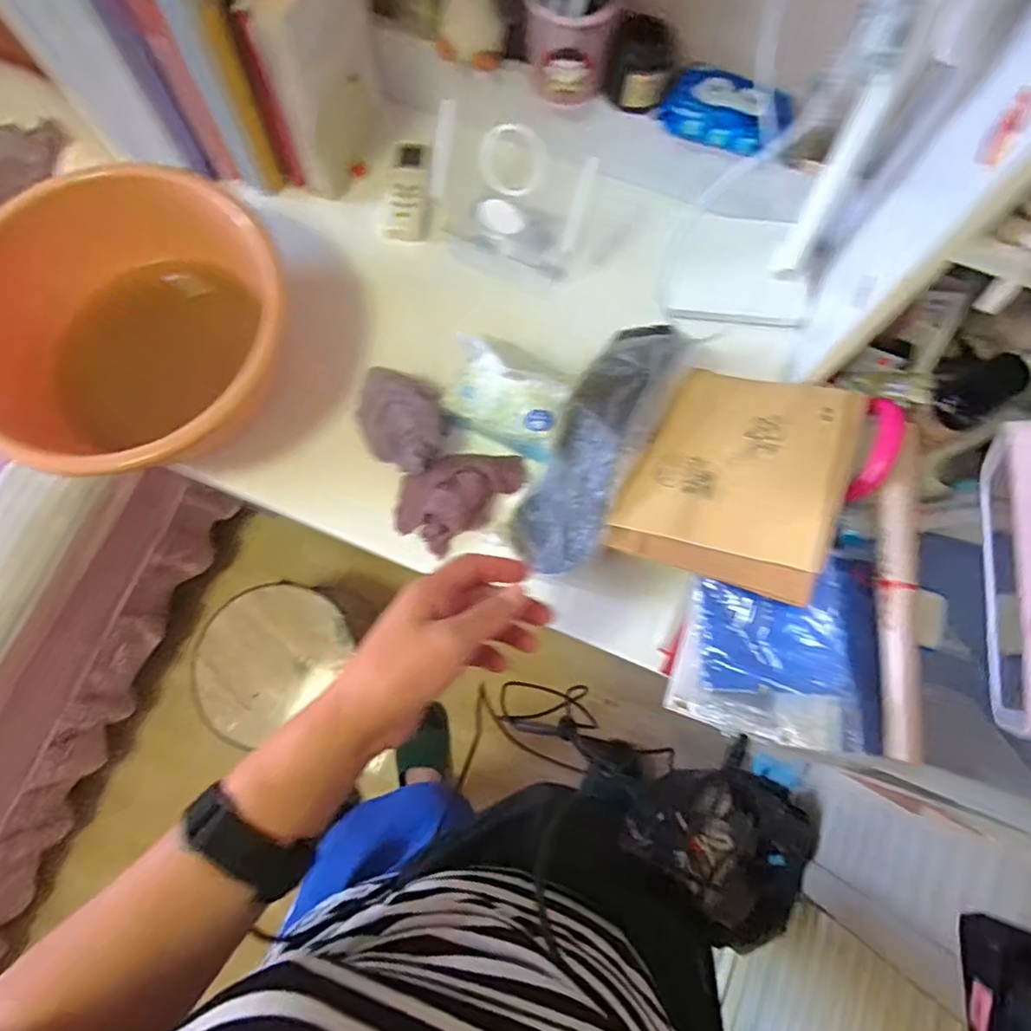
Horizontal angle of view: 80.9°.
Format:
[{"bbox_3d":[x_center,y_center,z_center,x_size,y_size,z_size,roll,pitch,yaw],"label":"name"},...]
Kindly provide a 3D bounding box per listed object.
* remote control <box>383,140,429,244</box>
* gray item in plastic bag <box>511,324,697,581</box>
[{"bbox_3d":[-0.127,-0.384,0.714,0.050,0.015,0.121,3,89,0],"label":"remote control"},{"bbox_3d":[0.086,-0.075,0.608,0.087,0.067,0.278,27,78,6],"label":"gray item in plastic bag"}]

